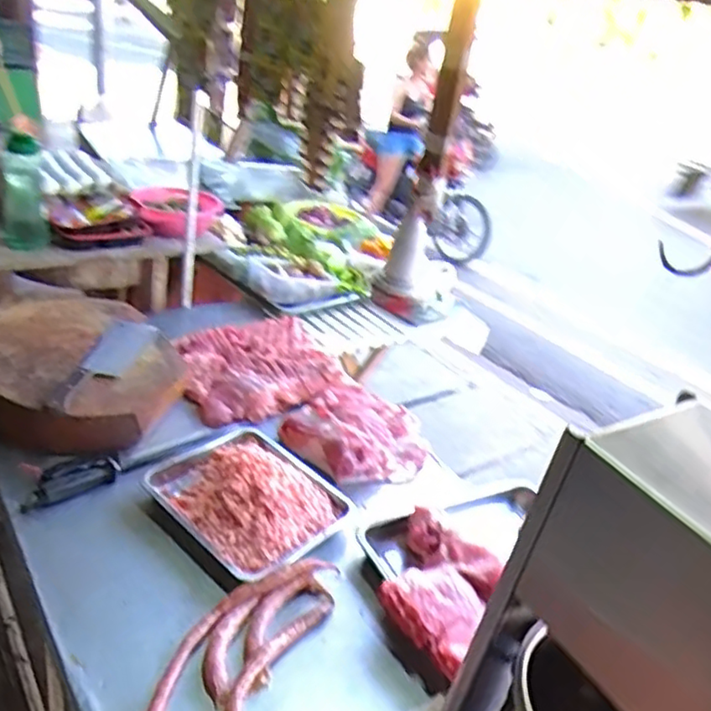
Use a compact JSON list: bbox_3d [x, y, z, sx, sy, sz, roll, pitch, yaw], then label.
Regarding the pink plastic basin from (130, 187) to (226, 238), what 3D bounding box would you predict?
[{"bbox_3d":[-0.474,-0.390,1.728,0.228,0.095,0.220,3,31,-14],"label":"pink plastic basin"}]

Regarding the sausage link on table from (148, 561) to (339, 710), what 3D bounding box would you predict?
[{"bbox_3d":[-0.131,0.433,0.806,0.266,0.050,0.403,2,31,-12],"label":"sausage link on table"}]

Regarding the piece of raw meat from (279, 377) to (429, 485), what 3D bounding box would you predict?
[{"bbox_3d":[0.005,0.154,1.296,0.250,0.113,0.241,33,37,33],"label":"piece of raw meat"}]

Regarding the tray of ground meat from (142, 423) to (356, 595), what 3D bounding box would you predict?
[{"bbox_3d":[-0.181,0.213,1.092,0.308,0.079,0.273,32,36,32],"label":"tray of ground meat"}]

